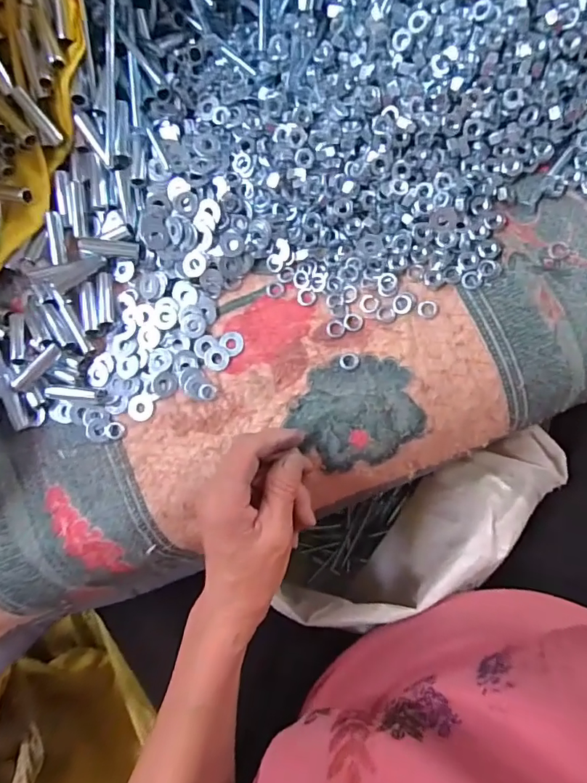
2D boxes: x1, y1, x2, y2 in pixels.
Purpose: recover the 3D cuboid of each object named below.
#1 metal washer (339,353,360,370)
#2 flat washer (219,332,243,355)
[{"bbox_3d":[0.040,-0.021,0.351,0.014,0.004,0.012,3,86,6],"label":"metal washer"},{"bbox_3d":[-0.046,-0.037,0.364,0.015,0.004,0.018,-45,83,1],"label":"flat washer"}]

